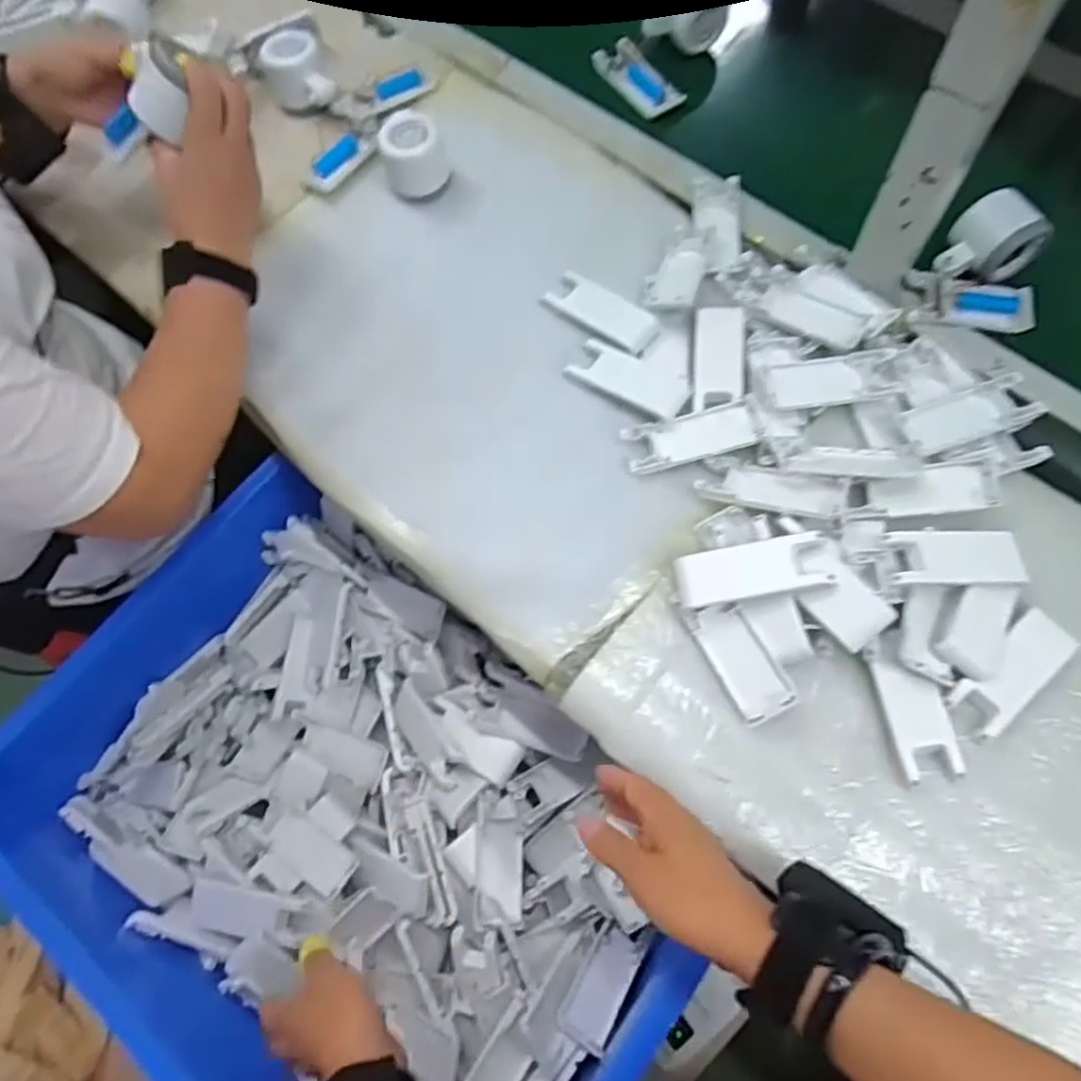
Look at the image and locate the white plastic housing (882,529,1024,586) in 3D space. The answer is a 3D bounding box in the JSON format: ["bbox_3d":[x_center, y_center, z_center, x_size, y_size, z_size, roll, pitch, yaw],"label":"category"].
[{"bbox_3d":[0.287,0.012,0.503,0.090,0.010,0.038,-1,70,2],"label":"white plastic housing"}]

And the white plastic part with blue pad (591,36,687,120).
[{"bbox_3d":[0.096,-0.466,0.729,0.046,0.009,0.107,-27,71,-8],"label":"white plastic part with blue pad"}]

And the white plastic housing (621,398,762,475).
[{"bbox_3d":[0.119,-0.083,0.572,0.101,0.011,0.042,-11,70,-2],"label":"white plastic housing"}]

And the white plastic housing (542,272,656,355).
[{"bbox_3d":[0.053,-0.195,0.627,0.099,0.008,0.039,35,74,13],"label":"white plastic housing"}]

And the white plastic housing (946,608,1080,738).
[{"bbox_3d":[0.322,0.090,0.496,0.090,0.012,0.038,-39,73,-12],"label":"white plastic housing"}]

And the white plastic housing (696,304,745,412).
[{"bbox_3d":[0.146,-0.148,0.592,0.039,0.019,0.084,3,70,3],"label":"white plastic housing"}]

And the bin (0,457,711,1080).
[{"bbox_3d":[-0.164,0.244,0.595,0.530,0.121,0.380,39,76,15],"label":"bin"}]

